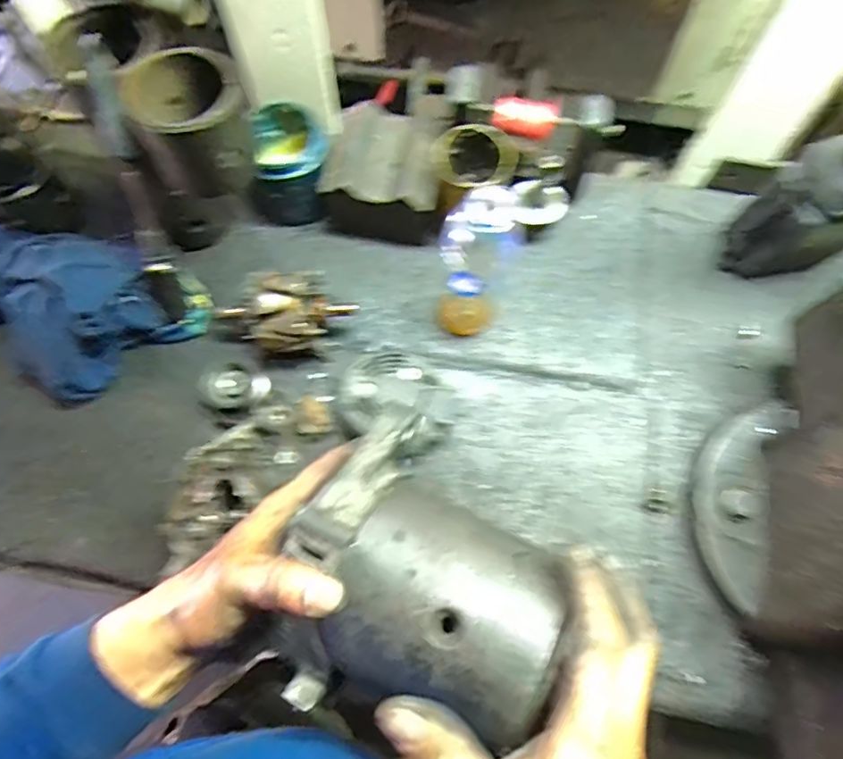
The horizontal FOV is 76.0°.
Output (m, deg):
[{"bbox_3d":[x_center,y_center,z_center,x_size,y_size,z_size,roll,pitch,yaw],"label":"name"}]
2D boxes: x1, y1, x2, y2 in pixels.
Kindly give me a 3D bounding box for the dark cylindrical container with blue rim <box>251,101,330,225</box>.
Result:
[{"bbox_3d":[-0.155,-0.243,0.629,0.092,0.113,0.101,0,69,0],"label":"dark cylindrical container with blue rim"}]

